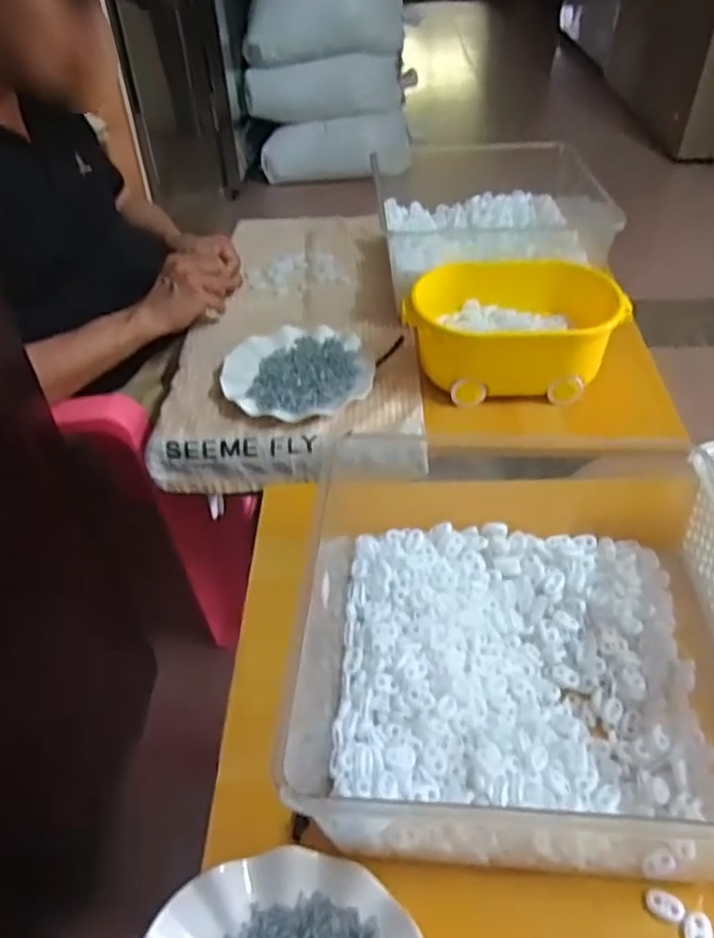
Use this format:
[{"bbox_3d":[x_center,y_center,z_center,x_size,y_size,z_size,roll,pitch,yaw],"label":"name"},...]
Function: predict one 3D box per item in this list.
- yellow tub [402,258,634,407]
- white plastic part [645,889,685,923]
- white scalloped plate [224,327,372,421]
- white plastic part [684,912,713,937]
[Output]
[{"bbox_3d":[0.184,-0.167,0.844,0.244,0.094,0.167,-2,43,1],"label":"yellow tub"},{"bbox_3d":[0.196,0.277,0.446,0.023,0.006,0.016,14,46,17],"label":"white plastic part"},{"bbox_3d":[-0.072,-0.116,0.862,0.175,0.023,0.172,-1,43,1],"label":"white scalloped plate"},{"bbox_3d":[0.212,0.287,0.434,0.015,0.007,0.021,11,45,14],"label":"white plastic part"}]

